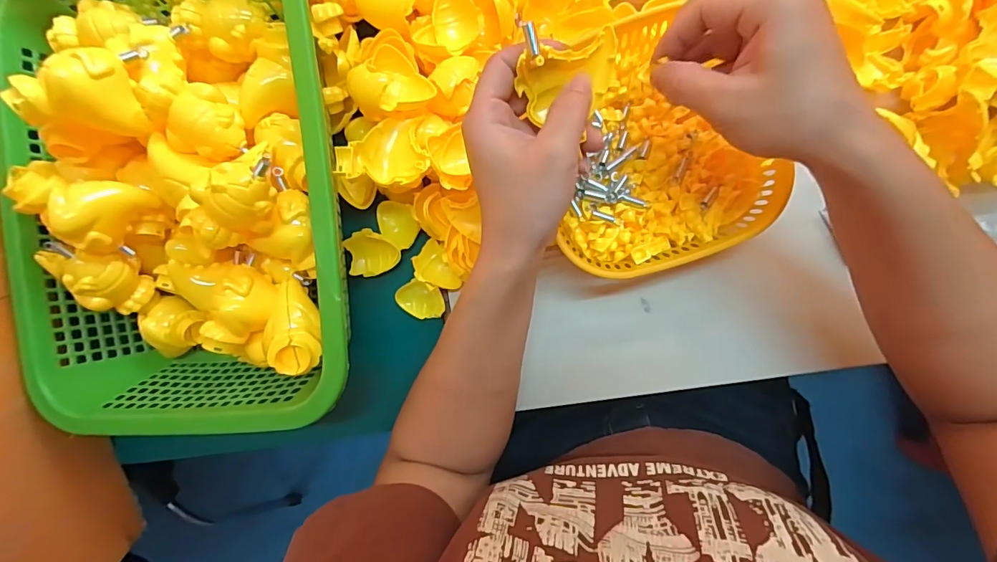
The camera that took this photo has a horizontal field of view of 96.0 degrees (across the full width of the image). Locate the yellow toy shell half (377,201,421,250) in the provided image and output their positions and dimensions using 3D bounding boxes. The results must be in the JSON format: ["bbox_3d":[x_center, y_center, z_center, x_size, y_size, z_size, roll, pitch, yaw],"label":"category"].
[{"bbox_3d":[-0.088,-0.050,0.393,0.033,0.010,0.045,-23,90,6],"label":"yellow toy shell half"}]

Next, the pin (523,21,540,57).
[{"bbox_3d":[0.018,-0.129,0.239,0.006,0.004,0.017,-16,121,6],"label":"pin"}]

